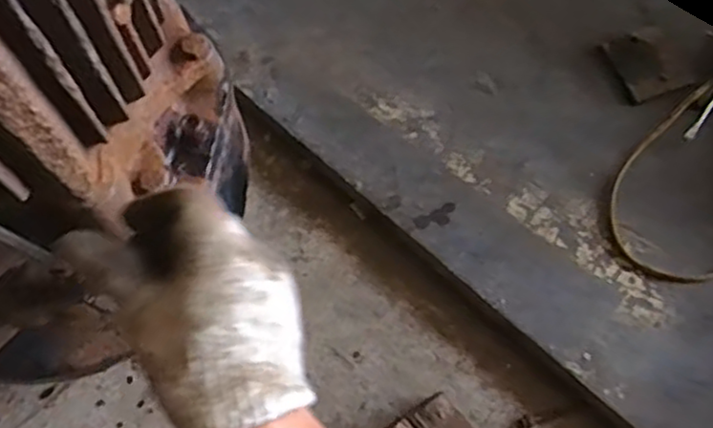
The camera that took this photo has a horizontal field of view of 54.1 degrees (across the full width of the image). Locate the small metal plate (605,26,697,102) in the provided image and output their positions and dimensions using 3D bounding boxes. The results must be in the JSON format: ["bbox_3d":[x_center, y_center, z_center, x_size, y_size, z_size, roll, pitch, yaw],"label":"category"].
[{"bbox_3d":[0.292,-0.150,0.696,0.062,0.006,0.075,-17,66,-5],"label":"small metal plate"}]

